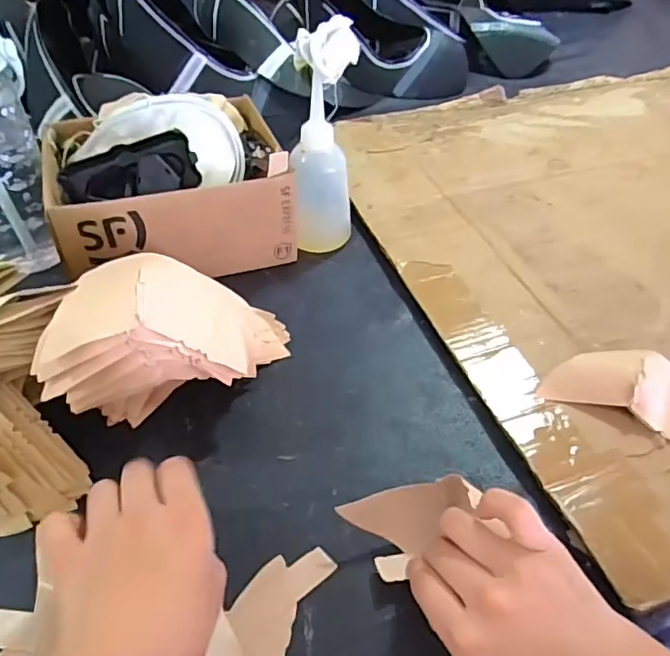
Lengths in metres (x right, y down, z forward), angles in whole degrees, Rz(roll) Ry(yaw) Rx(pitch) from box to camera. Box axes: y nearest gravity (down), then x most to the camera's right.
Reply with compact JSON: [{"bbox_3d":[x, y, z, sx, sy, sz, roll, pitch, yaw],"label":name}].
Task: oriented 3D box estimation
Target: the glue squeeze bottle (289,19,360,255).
[{"bbox_3d":[-0.011,-0.157,0.508,0.057,0.198,0.063,2,46,0],"label":"glue squeeze bottle"}]

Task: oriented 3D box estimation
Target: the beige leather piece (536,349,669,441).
[{"bbox_3d":[0.231,0.049,0.409,0.140,0.032,0.051,22,49,16],"label":"beige leather piece"}]

